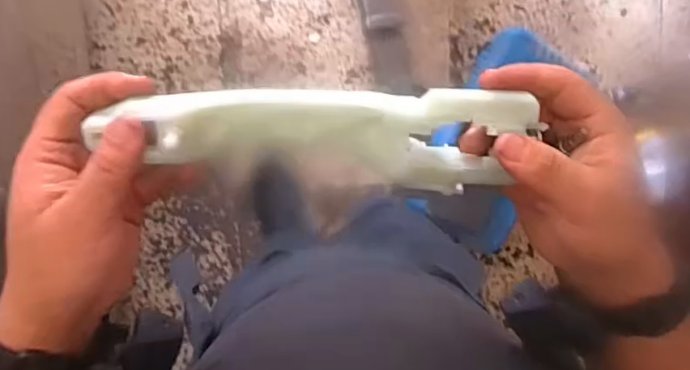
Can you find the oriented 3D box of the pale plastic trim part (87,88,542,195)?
[{"bbox_3d":[-0.016,-0.028,0.327,0.235,0.050,0.053,3,97,3],"label":"pale plastic trim part"}]

